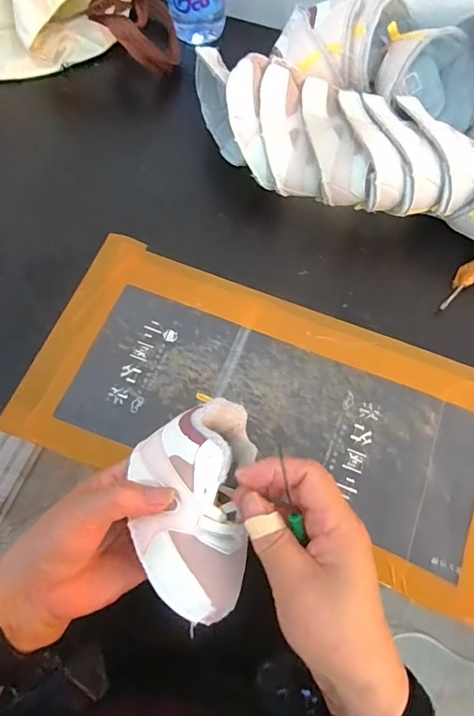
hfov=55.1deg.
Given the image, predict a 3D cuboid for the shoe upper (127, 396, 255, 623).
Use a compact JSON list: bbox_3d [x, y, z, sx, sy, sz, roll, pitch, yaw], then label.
[{"bbox_3d":[-0.031,0.094,0.306,0.078,0.050,0.135,6,69,3],"label":"shoe upper"}]

